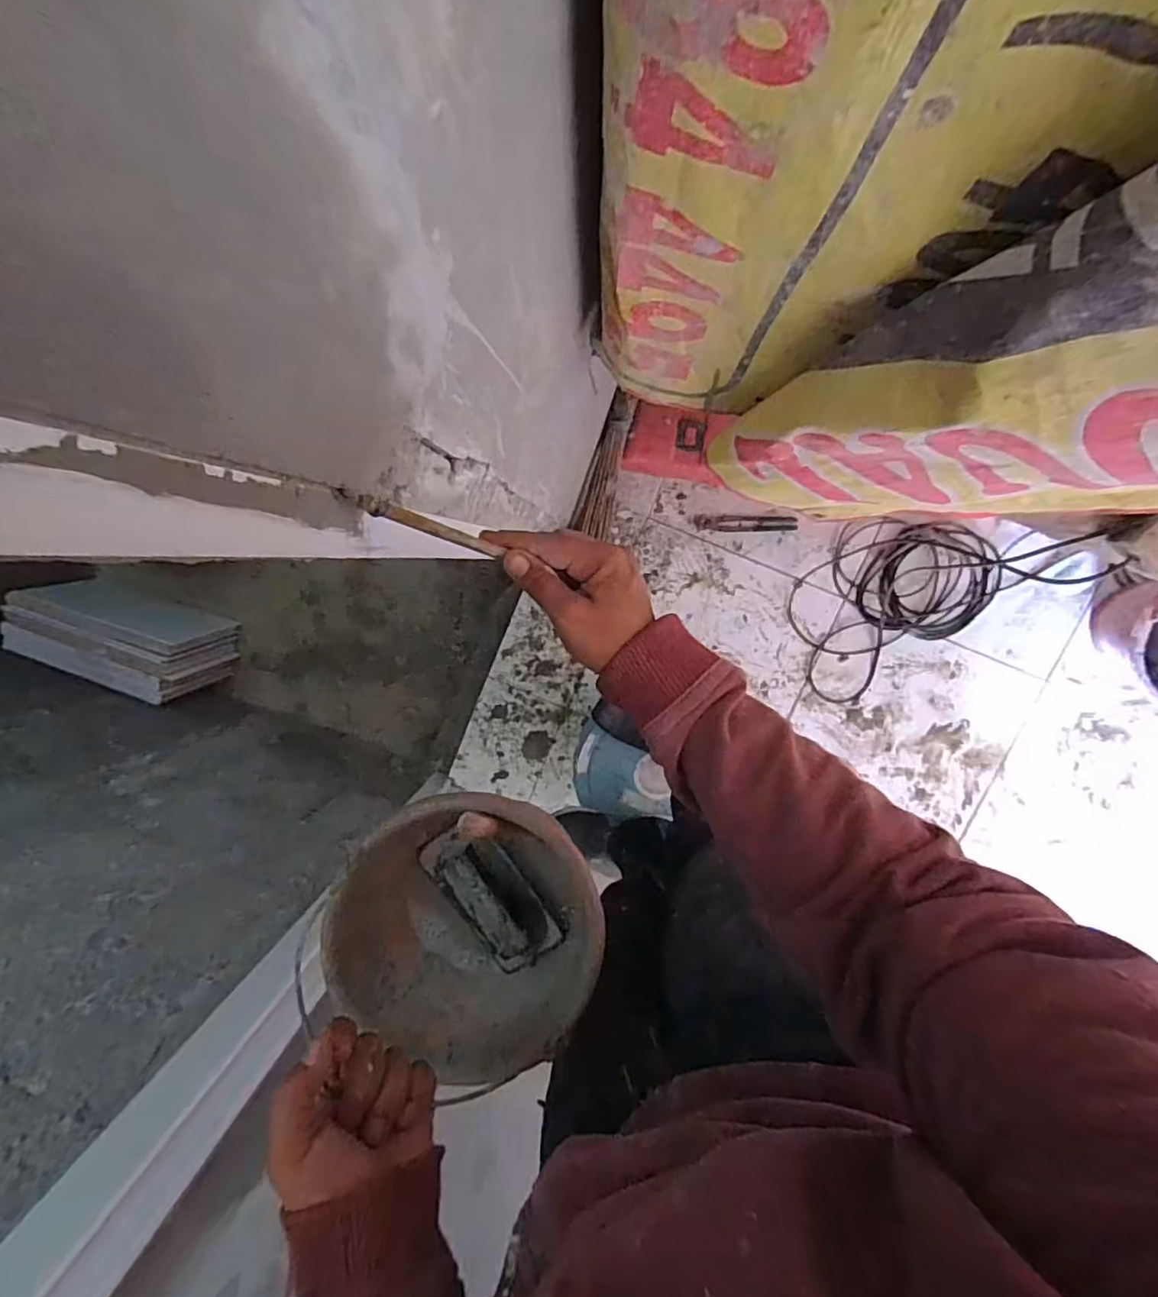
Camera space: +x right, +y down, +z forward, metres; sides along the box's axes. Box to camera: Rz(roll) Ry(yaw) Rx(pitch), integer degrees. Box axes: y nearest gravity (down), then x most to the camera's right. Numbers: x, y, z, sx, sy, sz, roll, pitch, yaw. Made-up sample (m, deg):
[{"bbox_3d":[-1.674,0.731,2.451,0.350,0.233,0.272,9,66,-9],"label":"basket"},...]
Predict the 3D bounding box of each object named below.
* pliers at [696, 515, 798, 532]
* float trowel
[{"bbox_3d":[0.383,-0.282,1.349,0.223,0.015,0.036,1,98,4],"label":"pliers"},{"bbox_3d":[-0.084,0.244,0.578,0.076,0.031,0.155,-35,94,8],"label":"float trowel"}]

